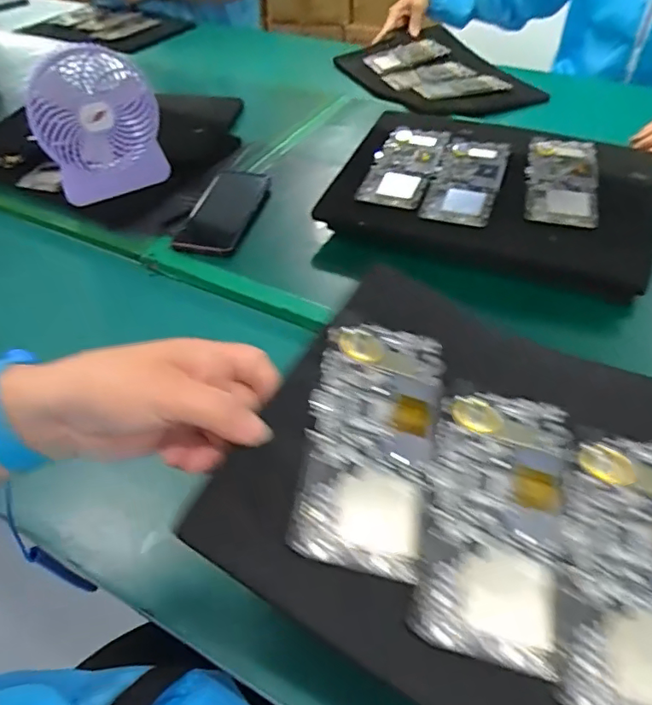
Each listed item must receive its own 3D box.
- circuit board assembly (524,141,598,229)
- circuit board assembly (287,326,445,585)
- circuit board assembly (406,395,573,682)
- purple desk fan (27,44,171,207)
[{"bbox_3d":[0.263,-0.193,0.611,0.074,0.006,0.138,7,58,13],"label":"circuit board assembly"},{"bbox_3d":[0.026,0.048,0.319,0.075,0.004,0.150,18,58,-4],"label":"circuit board assembly"},{"bbox_3d":[0.094,0.088,0.306,0.077,0.021,0.151,12,48,14],"label":"circuit board assembly"},{"bbox_3d":[-0.266,-0.264,0.644,0.138,0.153,0.057,-24,50,-19],"label":"purple desk fan"}]

